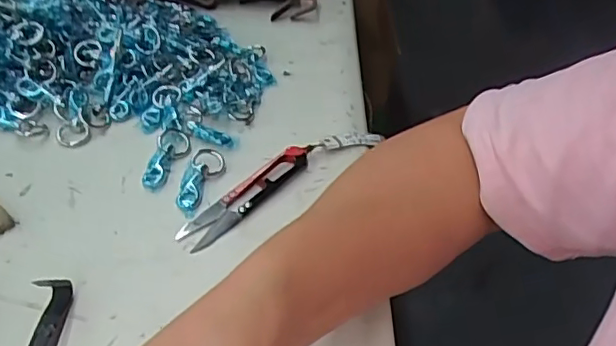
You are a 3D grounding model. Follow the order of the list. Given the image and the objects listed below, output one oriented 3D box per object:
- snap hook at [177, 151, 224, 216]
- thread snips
[{"bbox_3d":[-0.072,0.004,0.386,0.021,0.009,0.057,13,43,6],"label":"snap hook"},{"bbox_3d":[-0.037,0.011,0.379,0.023,0.018,0.109,33,48,25],"label":"thread snips"}]

